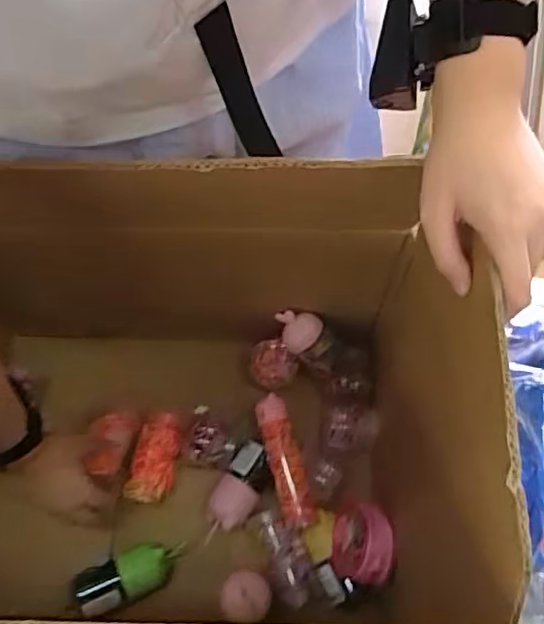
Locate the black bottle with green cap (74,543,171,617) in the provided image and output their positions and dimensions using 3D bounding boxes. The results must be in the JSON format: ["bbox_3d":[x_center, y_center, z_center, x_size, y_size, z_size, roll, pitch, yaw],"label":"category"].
[{"bbox_3d":[-0.172,0.306,0.680,0.106,0.037,0.051,-23,68,-9],"label":"black bottle with green cap"}]

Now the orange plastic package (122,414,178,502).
[{"bbox_3d":[-0.148,0.184,0.748,0.051,0.036,0.110,8,66,5],"label":"orange plastic package"}]

